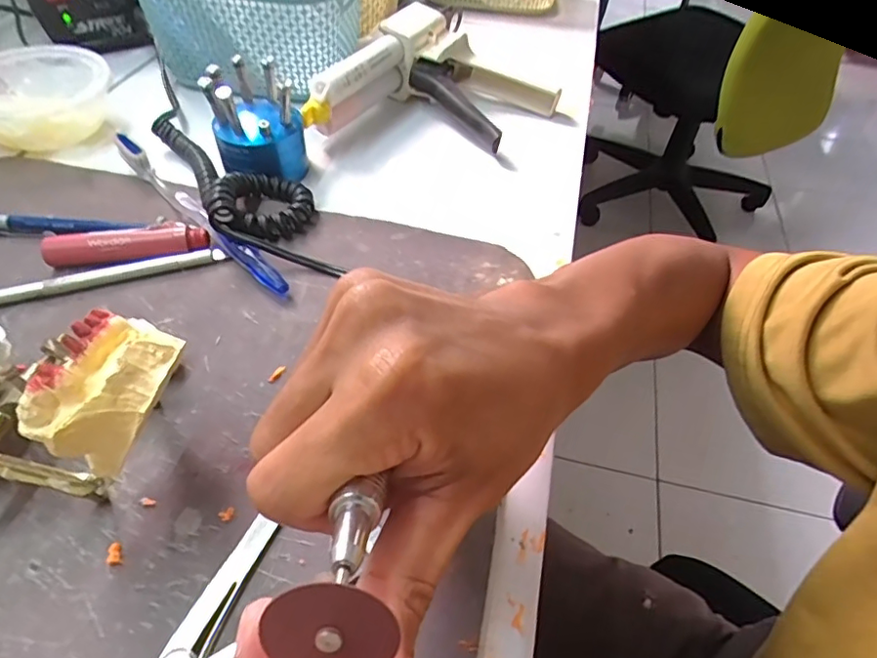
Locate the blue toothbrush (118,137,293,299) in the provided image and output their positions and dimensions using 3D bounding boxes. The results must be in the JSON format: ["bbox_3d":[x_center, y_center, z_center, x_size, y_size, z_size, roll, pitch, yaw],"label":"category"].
[{"bbox_3d":[-0.151,-0.073,0.338,0.180,0.021,0.012,38,57,25],"label":"blue toothbrush"}]

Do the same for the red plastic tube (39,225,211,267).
[{"bbox_3d":[-0.180,-0.047,0.316,0.089,0.017,0.013,-7,50,-10],"label":"red plastic tube"}]

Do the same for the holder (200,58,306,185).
[{"bbox_3d":[-0.122,-0.139,0.366,0.058,0.063,0.058,-11,51,-13],"label":"holder"}]

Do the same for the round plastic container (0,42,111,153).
[{"bbox_3d":[-0.298,-0.170,0.403,0.099,0.039,0.119,-33,59,-28],"label":"round plastic container"}]

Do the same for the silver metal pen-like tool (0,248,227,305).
[{"bbox_3d":[-0.184,-0.031,0.307,0.120,0.009,0.010,-16,52,-17],"label":"silver metal pen-like tool"}]

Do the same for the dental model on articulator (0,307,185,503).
[{"bbox_3d":[-0.175,0.029,0.211,0.156,0.078,0.071,16,50,9],"label":"dental model on articulator"}]

